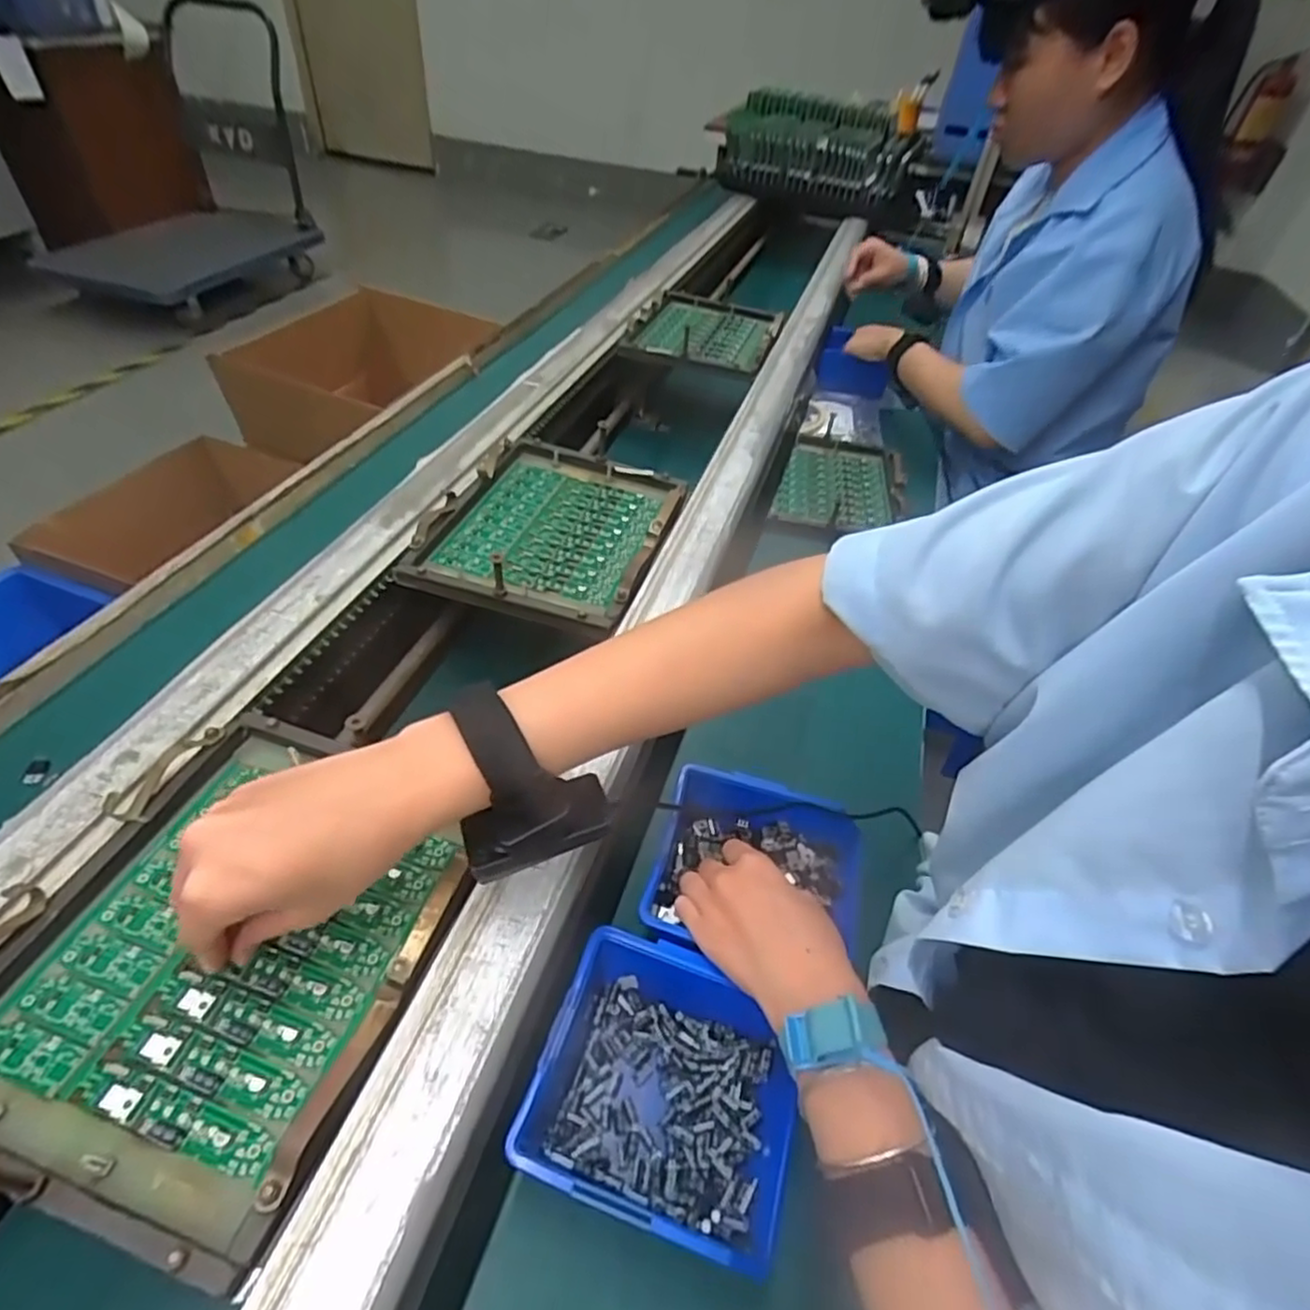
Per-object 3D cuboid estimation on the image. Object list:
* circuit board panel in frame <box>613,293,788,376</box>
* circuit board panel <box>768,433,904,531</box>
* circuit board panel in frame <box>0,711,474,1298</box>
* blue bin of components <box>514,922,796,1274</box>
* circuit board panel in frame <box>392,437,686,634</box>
[{"bbox_3d":[0.072,-0.440,0.921,0.181,0.033,0.243,16,46,9],"label":"circuit board panel in frame"},{"bbox_3d":[0.238,-0.222,0.875,0.148,0.023,0.211,15,46,8],"label":"circuit board panel"},{"bbox_3d":[-0.202,0.132,0.329,0.185,0.023,0.212,16,46,9],"label":"circuit board panel in frame"},{"bbox_3d":[0.005,0.235,0.371,0.126,0.063,0.119,17,46,10],"label":"blue bin of components"},{"bbox_3d":[-0.084,-0.114,0.582,0.181,0.032,0.215,16,46,9],"label":"circuit board panel in frame"}]

